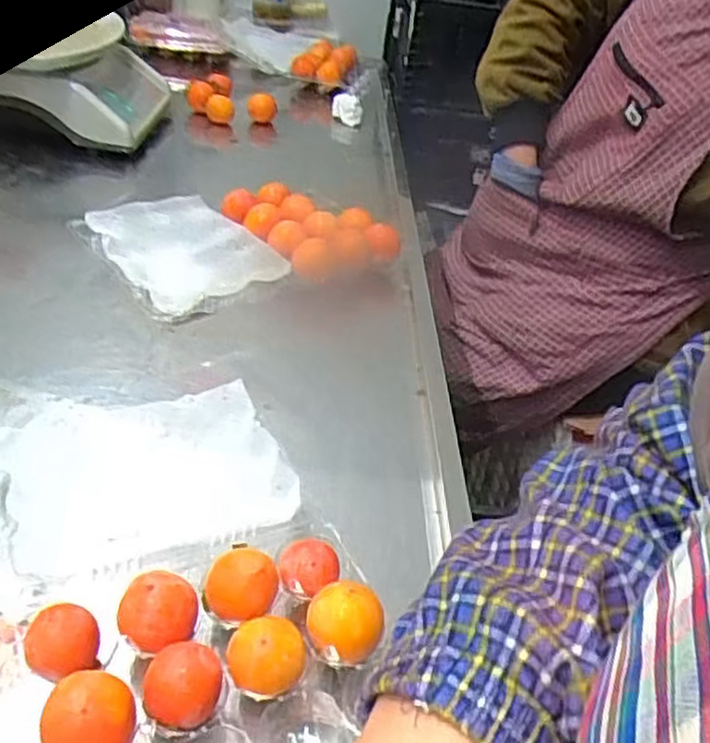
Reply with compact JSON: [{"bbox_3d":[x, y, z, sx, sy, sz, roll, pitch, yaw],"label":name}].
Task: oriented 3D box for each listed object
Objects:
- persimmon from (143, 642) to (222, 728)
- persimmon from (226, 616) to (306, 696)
[{"bbox_3d":[-0.086,0.161,0.370,0.035,0.037,0.031,12,37,9],"label":"persimmon"},{"bbox_3d":[-0.046,0.147,0.381,0.037,0.026,0.032,-10,40,-24],"label":"persimmon"}]

